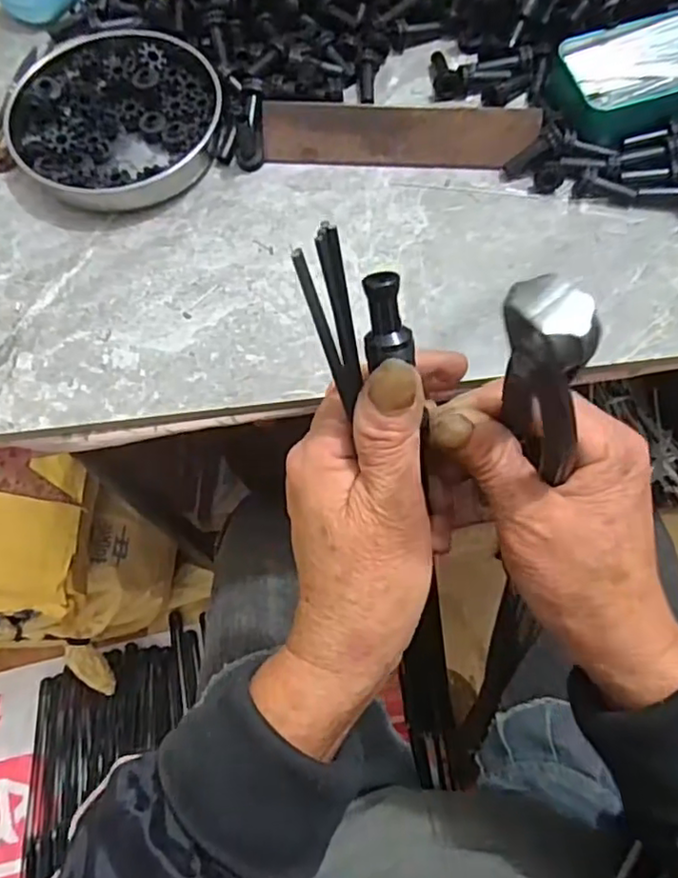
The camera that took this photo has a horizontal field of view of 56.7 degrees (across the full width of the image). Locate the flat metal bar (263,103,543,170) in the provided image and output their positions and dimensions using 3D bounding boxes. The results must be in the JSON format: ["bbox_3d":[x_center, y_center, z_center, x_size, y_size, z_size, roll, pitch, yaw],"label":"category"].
[{"bbox_3d":[0.040,-0.200,0.414,0.177,0.006,0.036,3,108,2],"label":"flat metal bar"}]

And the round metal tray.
[{"bbox_3d":[-0.149,-0.218,0.421,0.133,0.019,0.137,0,71,0],"label":"round metal tray"}]

